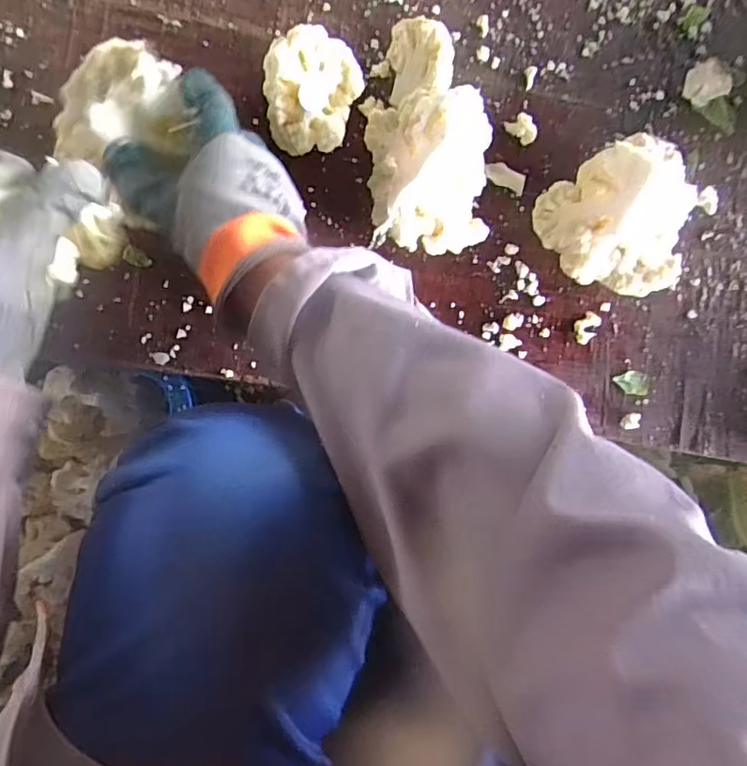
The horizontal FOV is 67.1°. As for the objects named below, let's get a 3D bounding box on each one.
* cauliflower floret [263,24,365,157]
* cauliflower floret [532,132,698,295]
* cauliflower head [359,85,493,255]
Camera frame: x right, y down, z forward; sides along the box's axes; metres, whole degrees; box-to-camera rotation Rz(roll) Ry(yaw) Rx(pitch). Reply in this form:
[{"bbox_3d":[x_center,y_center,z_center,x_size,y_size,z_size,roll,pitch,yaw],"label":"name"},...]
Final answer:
[{"bbox_3d":[-0.043,-0.202,0.396,0.059,0.066,0.074,20,86,-6],"label":"cauliflower floret"},{"bbox_3d":[0.182,-0.115,0.409,0.099,0.080,0.105,0,88,-7],"label":"cauliflower floret"},{"bbox_3d":[0.042,-0.147,0.394,0.086,0.074,0.100,-3,89,-7],"label":"cauliflower head"}]

